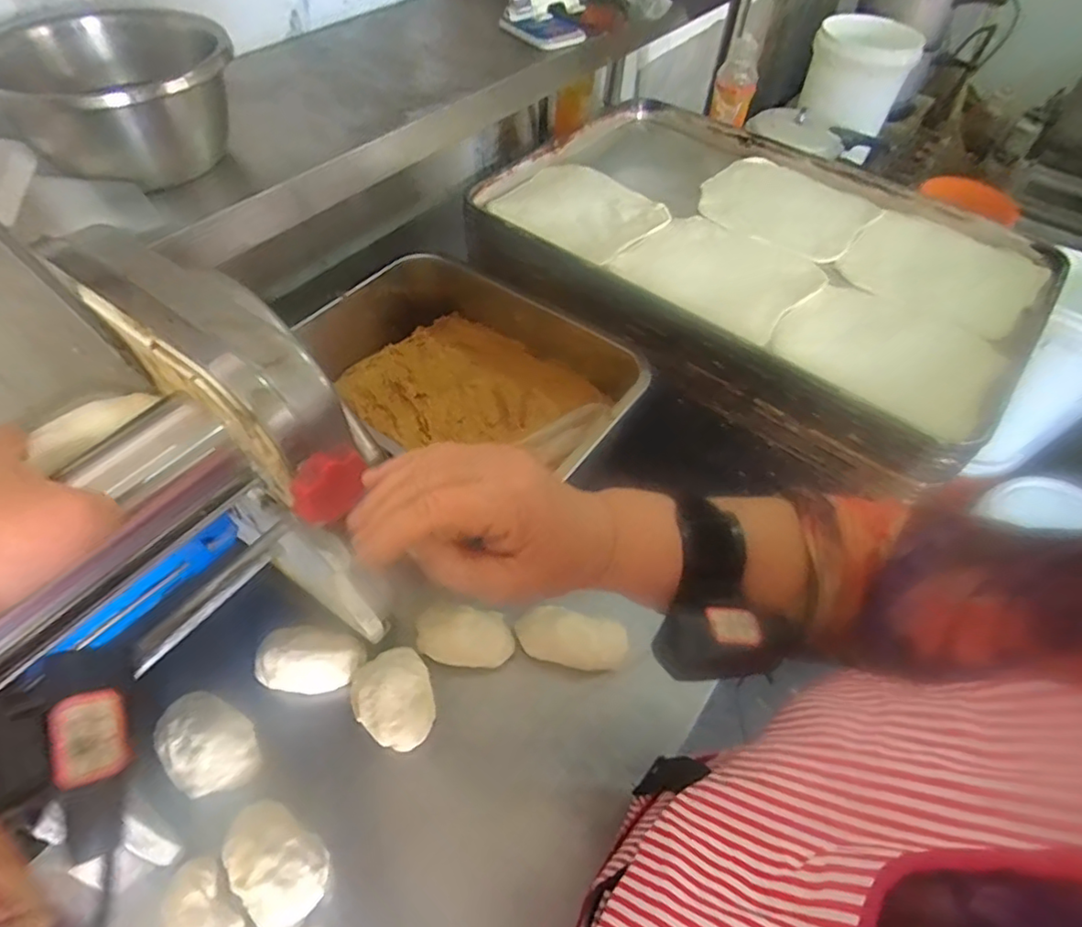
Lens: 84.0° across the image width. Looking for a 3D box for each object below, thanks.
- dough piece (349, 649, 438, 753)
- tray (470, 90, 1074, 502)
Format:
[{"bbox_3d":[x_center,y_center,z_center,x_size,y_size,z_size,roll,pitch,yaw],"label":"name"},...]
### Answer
[{"bbox_3d":[-0.128,0.210,0.535,0.067,0.032,0.080,-27,59,-22],"label":"dough piece"},{"bbox_3d":[0.249,-0.239,0.747,0.595,0.117,0.395,33,58,20],"label":"tray"}]

